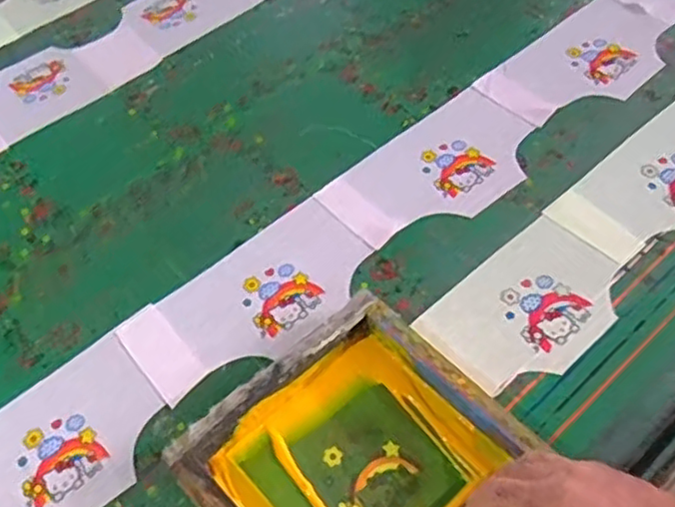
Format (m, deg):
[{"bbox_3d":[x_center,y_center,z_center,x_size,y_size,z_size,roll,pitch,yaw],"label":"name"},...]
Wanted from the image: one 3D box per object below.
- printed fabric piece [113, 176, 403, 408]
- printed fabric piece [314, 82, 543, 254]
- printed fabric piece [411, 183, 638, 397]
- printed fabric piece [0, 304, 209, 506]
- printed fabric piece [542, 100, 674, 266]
[{"bbox_3d":[-0.072,0.036,0.723,0.309,0.004,0.137,-37,60,-19],"label":"printed fabric piece"},{"bbox_3d":[0.123,-0.101,0.801,0.269,0.005,0.148,-36,60,-19],"label":"printed fabric piece"},{"bbox_3d":[0.216,0.037,0.691,0.250,0.011,0.134,-38,60,-20],"label":"printed fabric piece"},{"bbox_3d":[-0.270,0.187,0.635,0.305,0.006,0.148,-36,59,-19],"label":"printed fabric piece"},{"bbox_3d":[0.386,-0.091,0.770,0.289,0.006,0.135,-38,60,-20],"label":"printed fabric piece"}]

